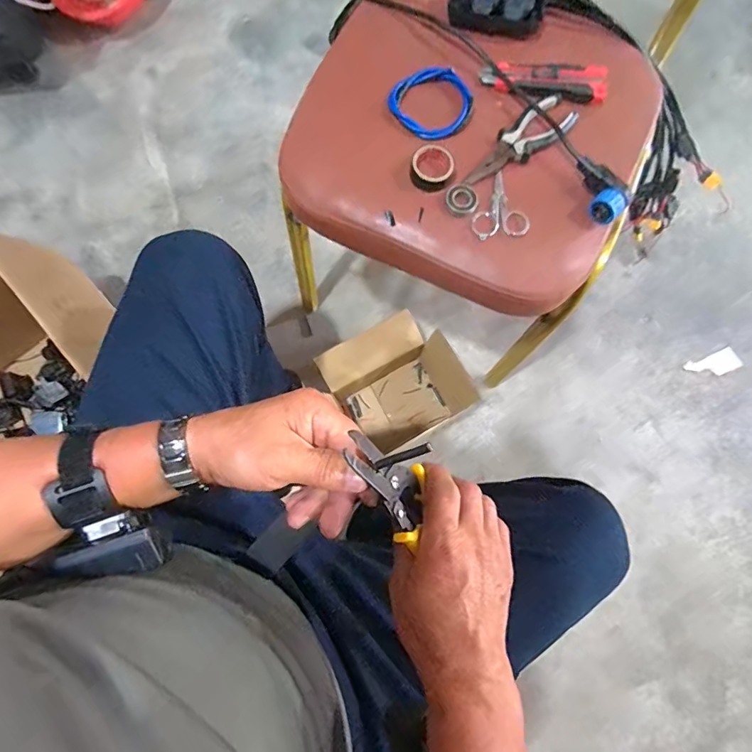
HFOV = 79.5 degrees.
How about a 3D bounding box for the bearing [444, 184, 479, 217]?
[{"bbox_3d":[0.092,-0.190,0.485,0.035,0.007,0.032,10,100,9],"label":"bearing"}]

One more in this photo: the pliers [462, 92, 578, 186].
[{"bbox_3d":[0.160,-0.259,0.500,0.155,0.012,0.046,-40,81,-8],"label":"pliers"}]

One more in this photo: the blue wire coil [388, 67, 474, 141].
[{"bbox_3d":[0.063,-0.309,0.512,0.089,0.016,0.081,0,78,0],"label":"blue wire coil"}]

